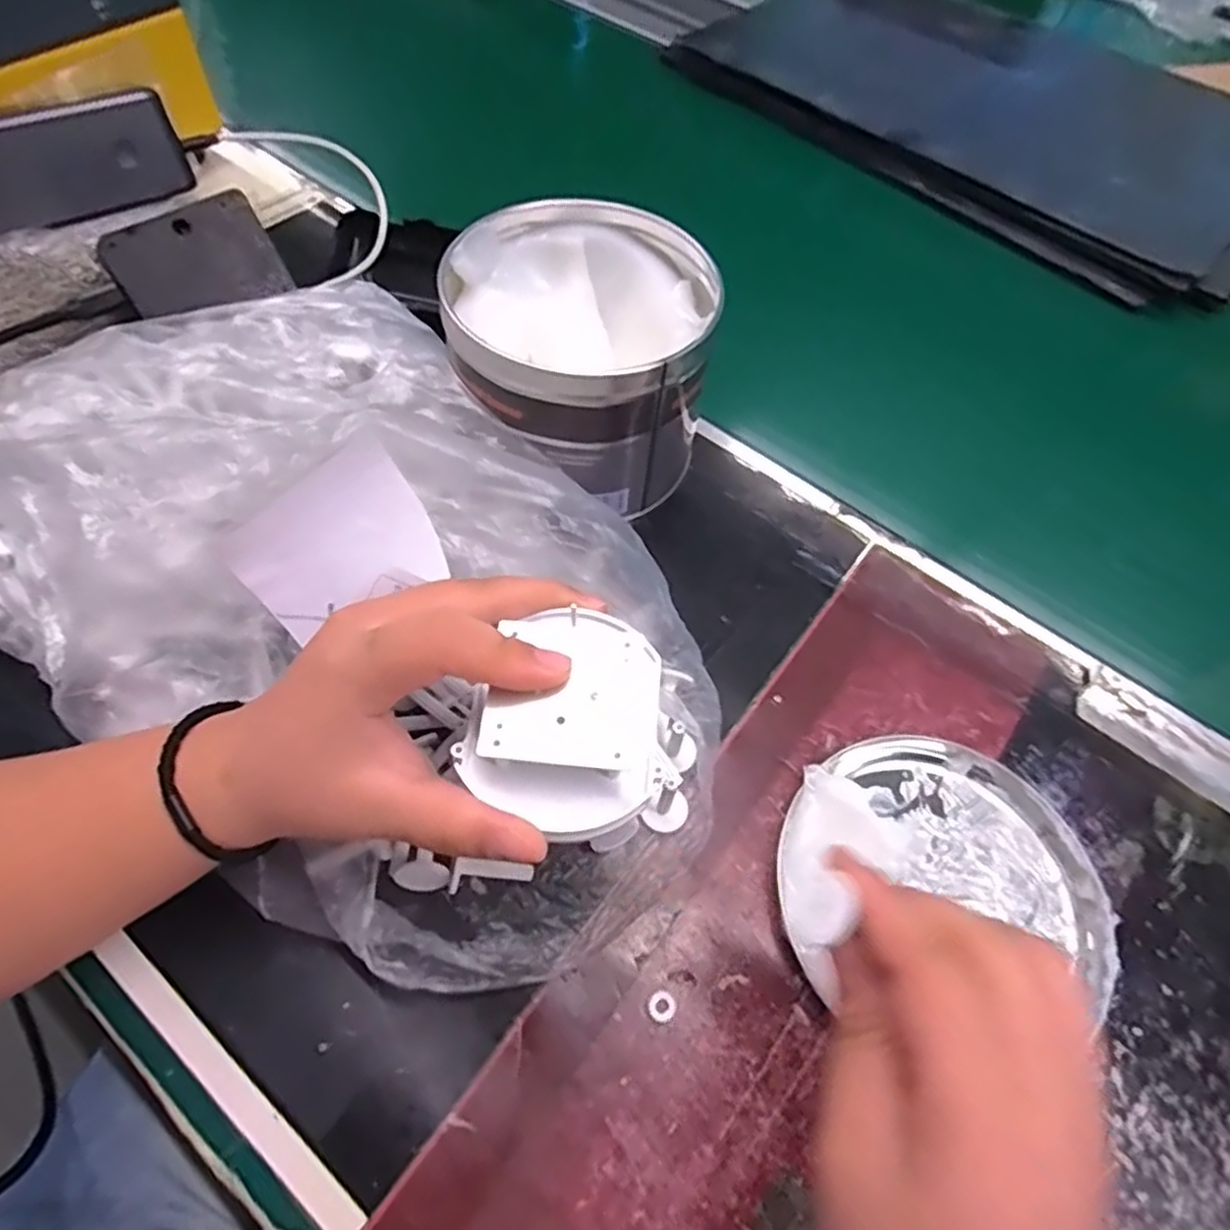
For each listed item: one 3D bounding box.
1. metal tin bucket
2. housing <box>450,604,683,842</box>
[{"bbox_3d":[-0.018,-0.124,0.372,0.120,0.104,0.121,2,58,-3],"label":"metal tin bucket"},{"bbox_3d":[-0.011,0.033,0.216,0.058,0.026,0.059,2,58,-3],"label":"housing"}]

